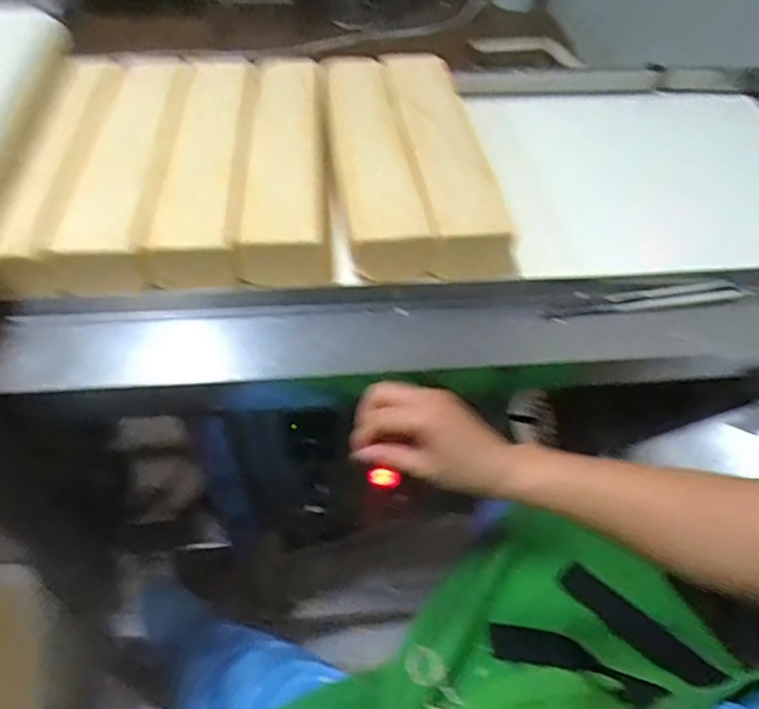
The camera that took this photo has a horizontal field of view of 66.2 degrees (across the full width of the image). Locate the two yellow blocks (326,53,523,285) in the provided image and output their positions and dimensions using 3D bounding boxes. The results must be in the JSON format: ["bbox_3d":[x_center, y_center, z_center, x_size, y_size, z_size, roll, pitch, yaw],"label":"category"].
[{"bbox_3d":[0.027,-0.221,0.641,0.156,0.053,0.366,-6,51,-9],"label":"two yellow blocks"}]

